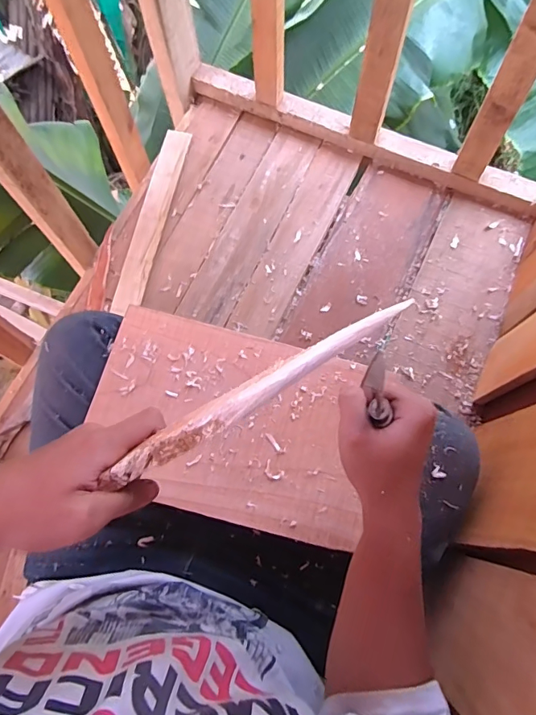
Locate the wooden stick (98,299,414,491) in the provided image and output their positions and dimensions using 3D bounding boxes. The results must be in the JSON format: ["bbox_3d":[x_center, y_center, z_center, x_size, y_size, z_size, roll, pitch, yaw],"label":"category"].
[{"bbox_3d":[-0.012,0.026,0.278,0.213,0.020,0.018,-32,71,7],"label":"wooden stick"}]

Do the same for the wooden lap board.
[{"bbox_3d":[-0.041,0.069,0.503,0.298,0.027,0.203,12,72,7],"label":"wooden lap board"}]

